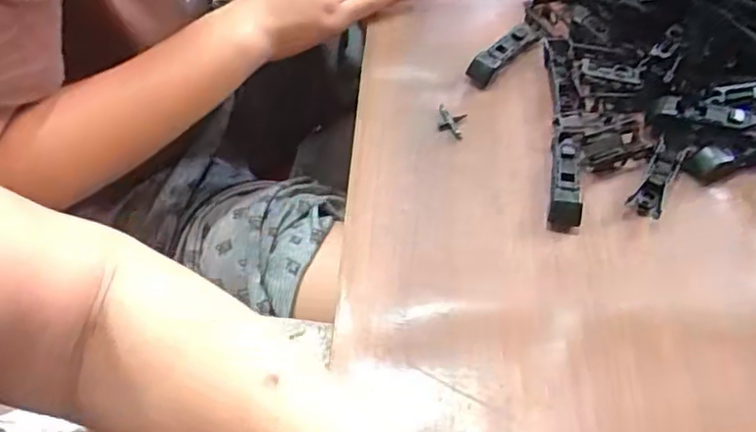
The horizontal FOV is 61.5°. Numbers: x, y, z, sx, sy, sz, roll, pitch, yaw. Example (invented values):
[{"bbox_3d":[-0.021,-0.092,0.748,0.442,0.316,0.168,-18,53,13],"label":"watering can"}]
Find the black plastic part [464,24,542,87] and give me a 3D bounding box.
[{"bbox_3d":[0.092,-0.120,0.458,0.018,0.013,0.074,37,65,26],"label":"black plastic part"}]

